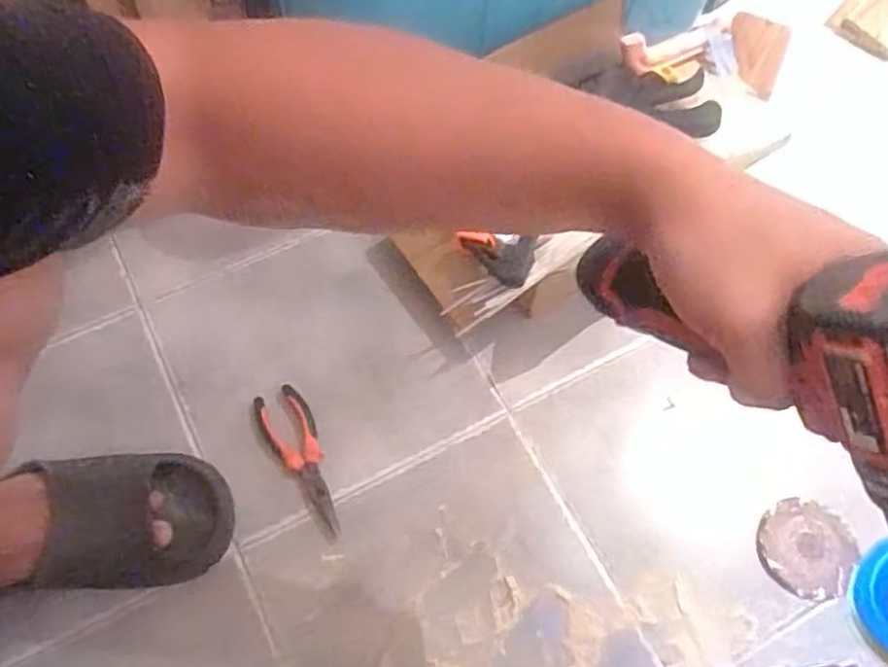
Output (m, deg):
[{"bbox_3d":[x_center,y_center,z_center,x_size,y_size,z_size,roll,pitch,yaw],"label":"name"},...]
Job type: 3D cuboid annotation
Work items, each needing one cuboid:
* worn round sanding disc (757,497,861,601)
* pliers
[{"bbox_3d":[0.351,0.206,0.704,0.088,0.012,0.099,37,69,16],"label":"worn round sanding disc"},{"bbox_3d":[-0.140,0.125,0.729,0.051,0.011,0.161,-25,67,-12],"label":"pliers"}]

